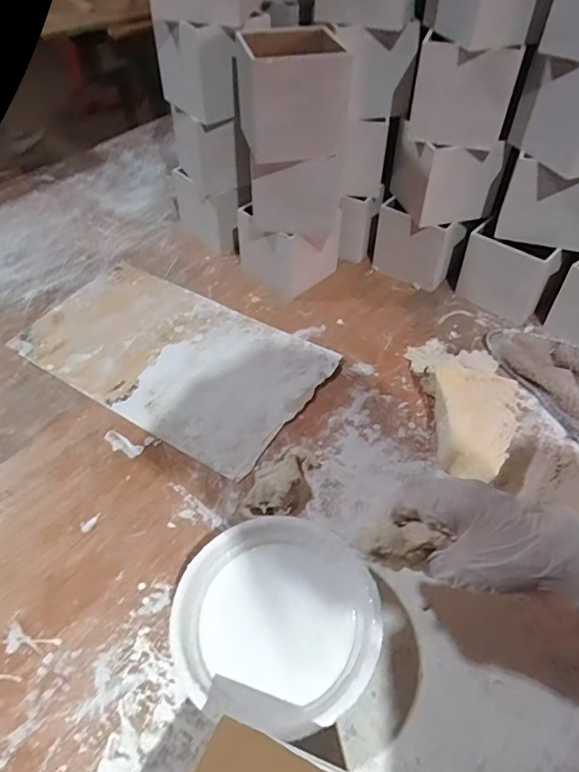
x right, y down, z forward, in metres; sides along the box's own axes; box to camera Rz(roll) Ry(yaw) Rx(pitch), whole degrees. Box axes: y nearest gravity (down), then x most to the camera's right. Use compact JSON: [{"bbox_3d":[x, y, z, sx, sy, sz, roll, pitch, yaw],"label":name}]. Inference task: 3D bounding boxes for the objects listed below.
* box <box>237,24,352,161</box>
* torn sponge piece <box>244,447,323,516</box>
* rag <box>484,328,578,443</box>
[{"bbox_3d":[0.007,-0.357,0.597,0.121,0.110,0.124,-7,50,-5],"label":"box"},{"bbox_3d":[-0.006,0.100,0.548,0.062,0.029,0.092,14,52,13],"label":"torn sponge piece"},{"bbox_3d":[0.349,-0.014,0.612,0.101,0.067,0.223,-18,52,-13],"label":"rag"}]

